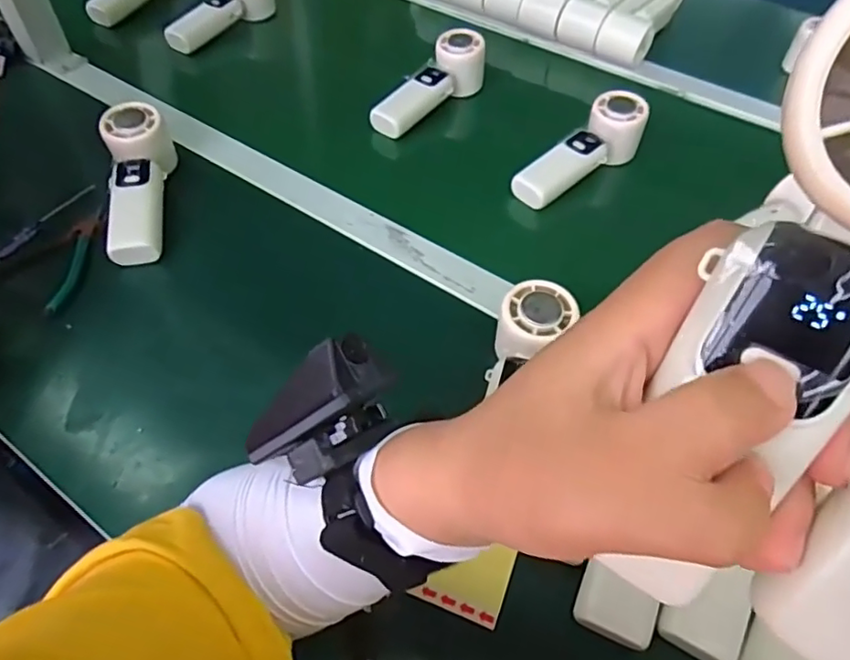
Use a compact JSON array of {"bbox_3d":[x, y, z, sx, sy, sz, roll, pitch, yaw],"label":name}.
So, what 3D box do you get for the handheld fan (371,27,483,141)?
[{"bbox_3d":[0.005,-0.279,0.653,0.049,0.054,0.162,31,57,24],"label":"handheld fan"}]

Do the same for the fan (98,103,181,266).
[{"bbox_3d":[-0.264,-0.129,0.535,0.048,0.050,0.159,-6,70,-4],"label":"fan"}]

